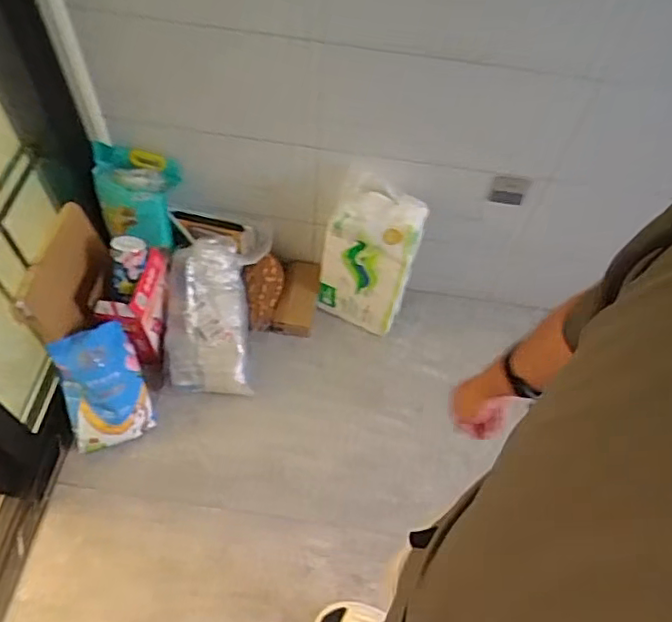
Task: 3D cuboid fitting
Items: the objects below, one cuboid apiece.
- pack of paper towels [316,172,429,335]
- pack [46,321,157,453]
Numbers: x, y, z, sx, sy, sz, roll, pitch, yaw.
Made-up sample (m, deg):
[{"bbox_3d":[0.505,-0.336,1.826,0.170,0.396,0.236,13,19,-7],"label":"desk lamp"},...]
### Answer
[{"bbox_3d":[0.090,-0.145,1.724,0.251,0.518,0.135,22,59,10],"label":"pack of paper towels"},{"bbox_3d":[-0.635,0.207,1.604,0.212,0.076,0.327,-16,98,-17],"label":"pack"}]

